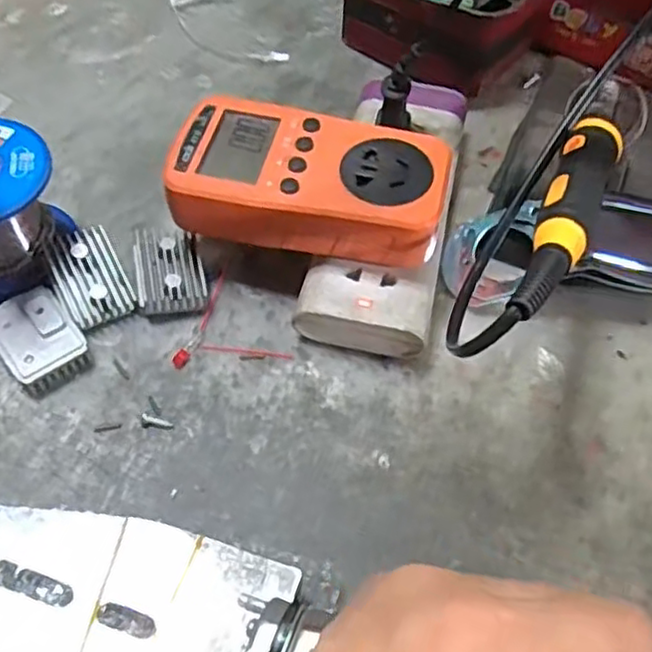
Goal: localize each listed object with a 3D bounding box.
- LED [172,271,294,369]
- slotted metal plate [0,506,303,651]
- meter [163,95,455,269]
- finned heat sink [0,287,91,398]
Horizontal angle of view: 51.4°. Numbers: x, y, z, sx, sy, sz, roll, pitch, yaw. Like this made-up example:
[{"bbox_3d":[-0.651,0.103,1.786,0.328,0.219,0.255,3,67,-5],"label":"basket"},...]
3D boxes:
[{"bbox_3d":[-0.053,0.006,0.328,0.048,0.004,0.058,-32,65,-21],"label":"LED"},{"bbox_3d":[-0.091,0.097,0.239,0.144,0.004,0.067,13,52,9],"label":"slotted metal plate"},{"bbox_3d":[-0.008,-0.069,0.321,0.124,0.034,0.065,10,58,3],"label":"meter"},{"bbox_3d":[-0.134,0.005,0.315,0.034,0.016,0.046,-34,66,-22],"label":"finned heat sink"}]

